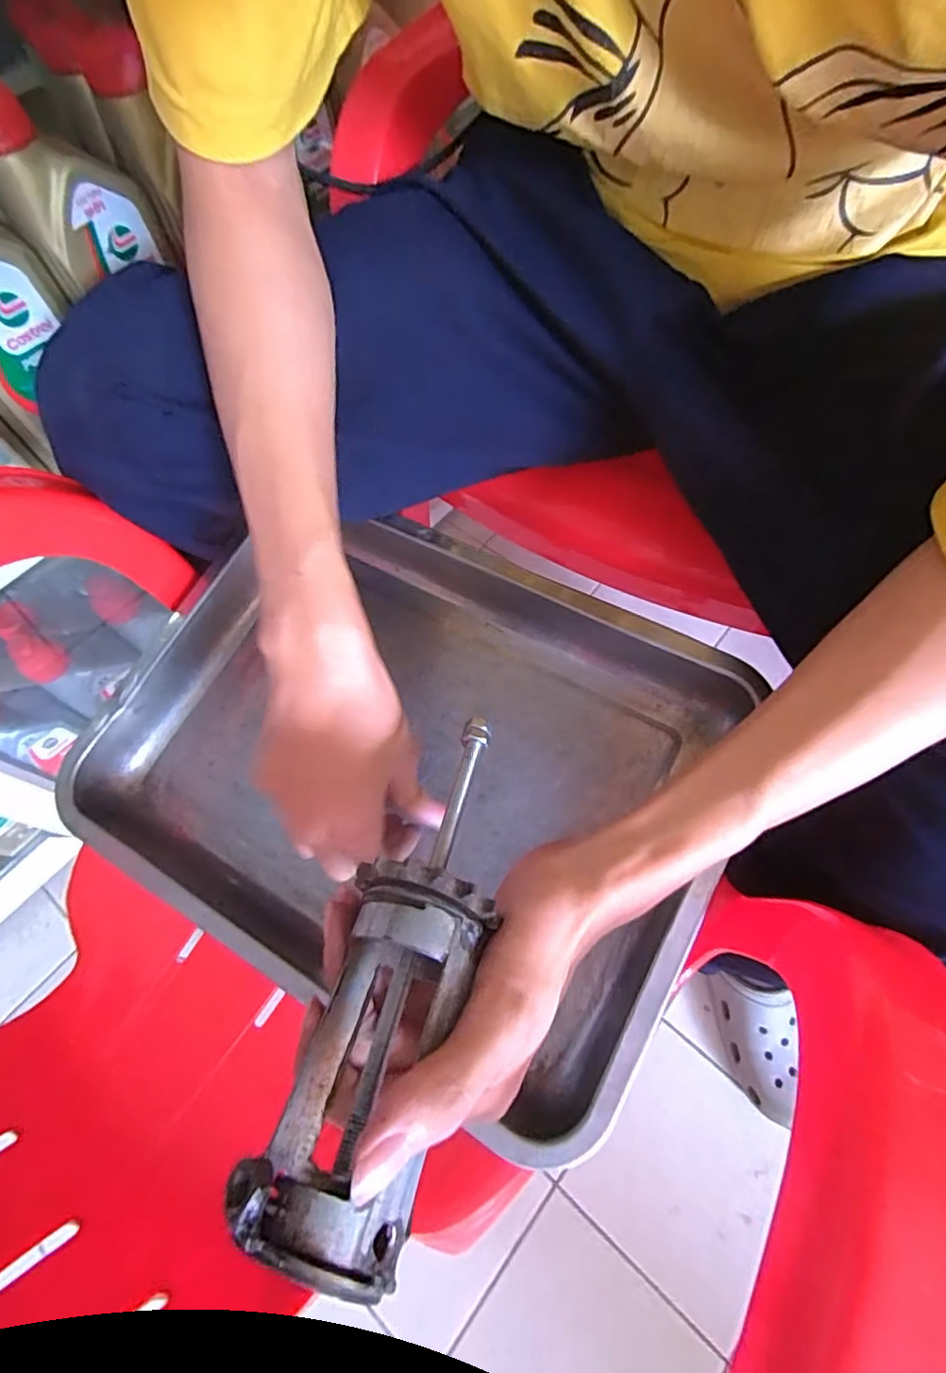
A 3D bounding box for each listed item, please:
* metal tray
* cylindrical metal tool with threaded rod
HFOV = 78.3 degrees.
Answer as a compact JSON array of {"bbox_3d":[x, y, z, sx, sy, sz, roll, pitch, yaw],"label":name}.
[{"bbox_3d":[-0.043,0.043,0.385,0.387,0.066,0.308,25,68,15],"label":"metal tray"},{"bbox_3d":[-0.021,0.089,0.216,0.052,0.050,0.186,12,48,10],"label":"cylindrical metal tool with threaded rod"}]

